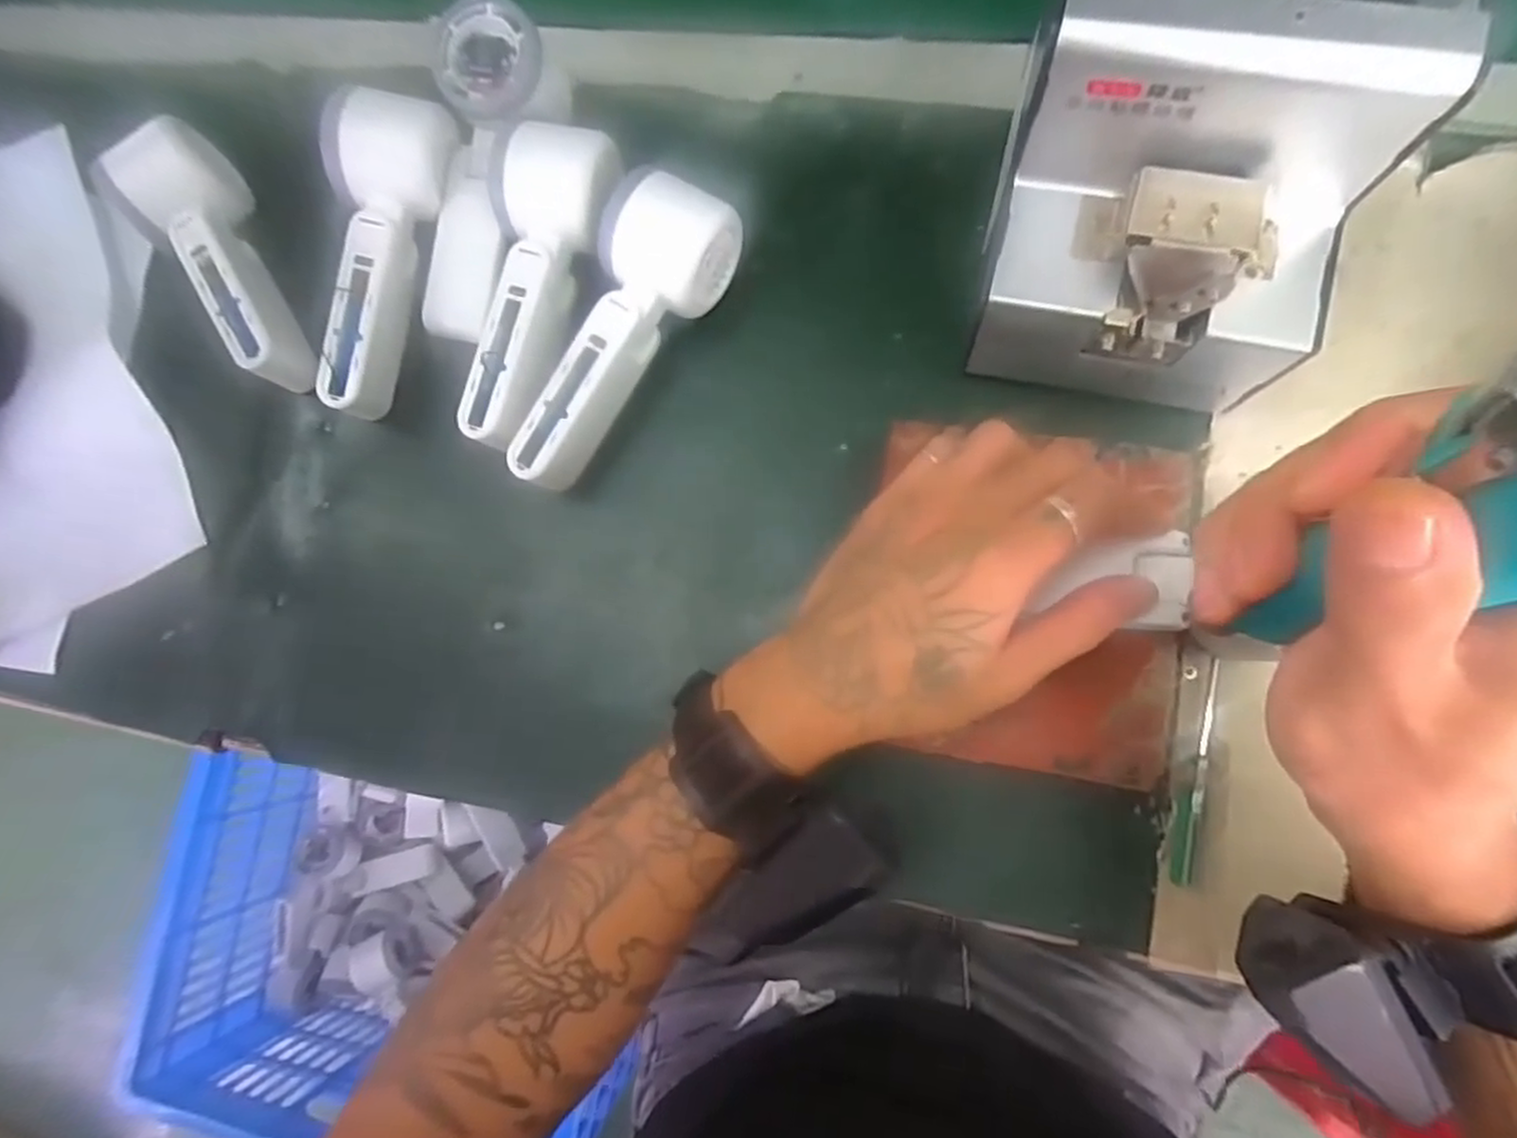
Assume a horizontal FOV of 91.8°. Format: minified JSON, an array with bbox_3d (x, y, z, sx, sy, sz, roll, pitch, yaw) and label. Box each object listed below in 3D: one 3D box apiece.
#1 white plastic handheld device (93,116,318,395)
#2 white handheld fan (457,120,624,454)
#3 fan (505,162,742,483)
[{"bbox_3d":[-0.282,-0.166,0.389,0.052,0.051,0.145,-39,79,1],"label":"white plastic handheld device"},{"bbox_3d":[-0.108,-0.138,0.366,0.051,0.049,0.155,8,83,9],"label":"white handheld fan"},{"bbox_3d":[-0.067,-0.112,0.366,0.049,0.046,0.160,26,86,11],"label":"fan"}]

